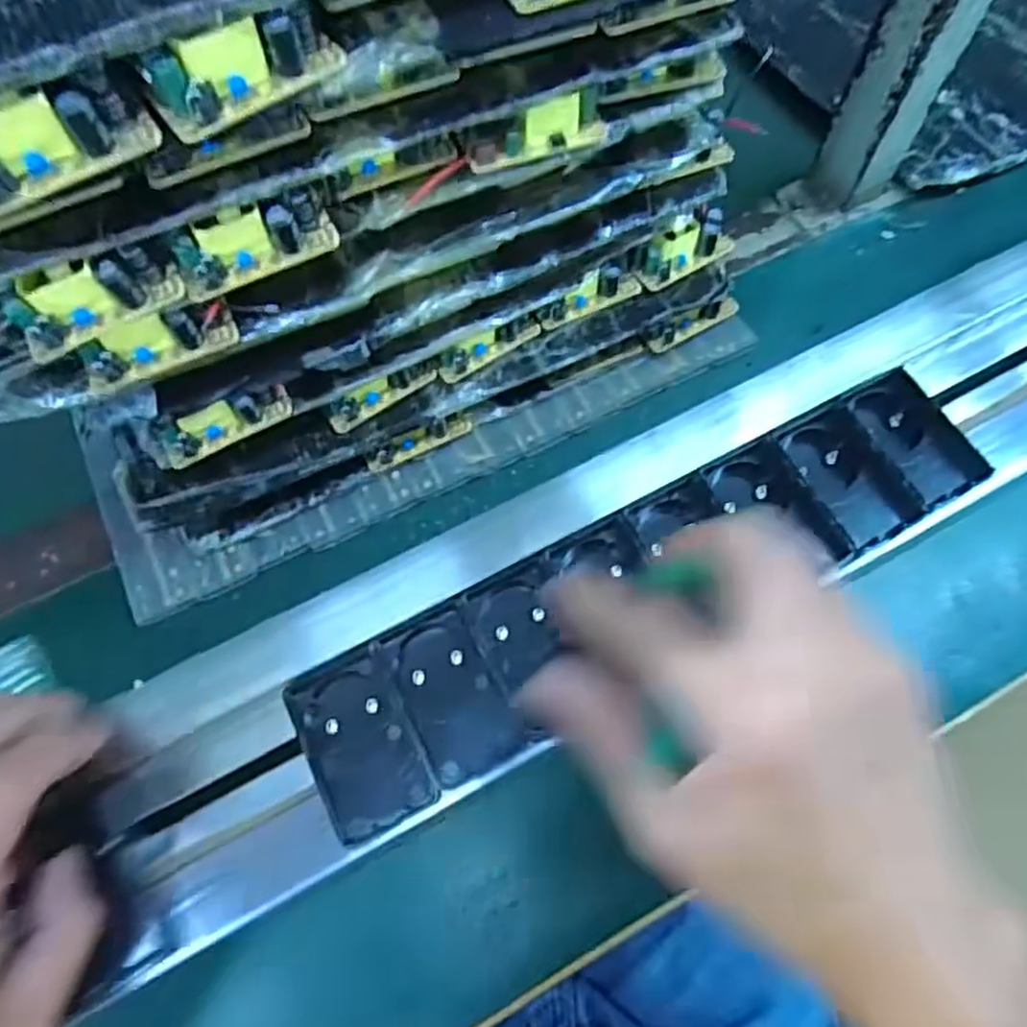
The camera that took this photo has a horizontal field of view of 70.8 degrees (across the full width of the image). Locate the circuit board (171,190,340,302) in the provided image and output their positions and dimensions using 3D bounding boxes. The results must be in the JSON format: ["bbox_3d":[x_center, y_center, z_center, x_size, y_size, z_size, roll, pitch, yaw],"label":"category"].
[{"bbox_3d":[-0.103,-0.108,0.289,0.063,0.024,0.016,-30,68,-11],"label":"circuit board"}]

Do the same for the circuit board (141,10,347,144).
[{"bbox_3d":[-0.088,-0.148,0.241,0.064,0.023,0.018,-31,68,-12],"label":"circuit board"}]

